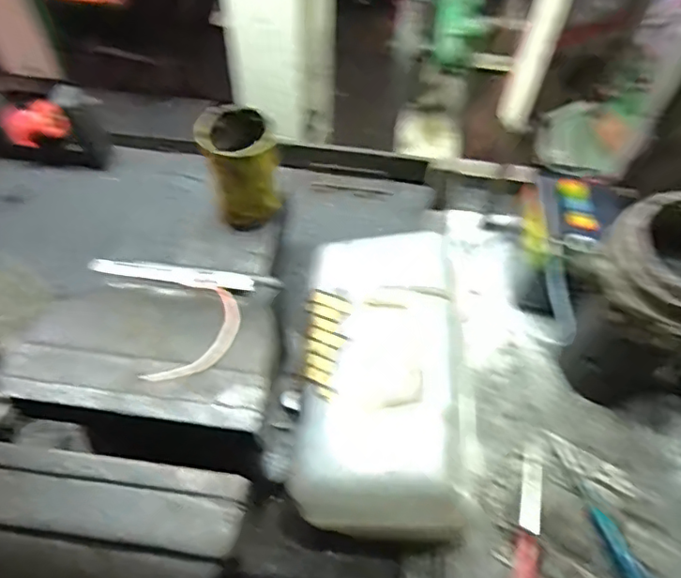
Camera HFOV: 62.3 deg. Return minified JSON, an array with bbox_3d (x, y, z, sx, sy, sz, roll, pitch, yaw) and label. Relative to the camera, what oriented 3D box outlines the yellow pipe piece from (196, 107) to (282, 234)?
[{"bbox_3d":[-0.106,-0.129,0.605,0.077,0.106,0.081,-13,58,-11],"label":"yellow pipe piece"}]

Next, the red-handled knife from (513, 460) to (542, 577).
[{"bbox_3d":[0.187,0.252,0.567,0.024,0.017,0.163,14,57,7],"label":"red-handled knife"}]

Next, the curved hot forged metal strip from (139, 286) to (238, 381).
[{"bbox_3d":[-0.105,0.036,0.452,0.043,0.012,0.144,13,31,6],"label":"curved hot forged metal strip"}]

